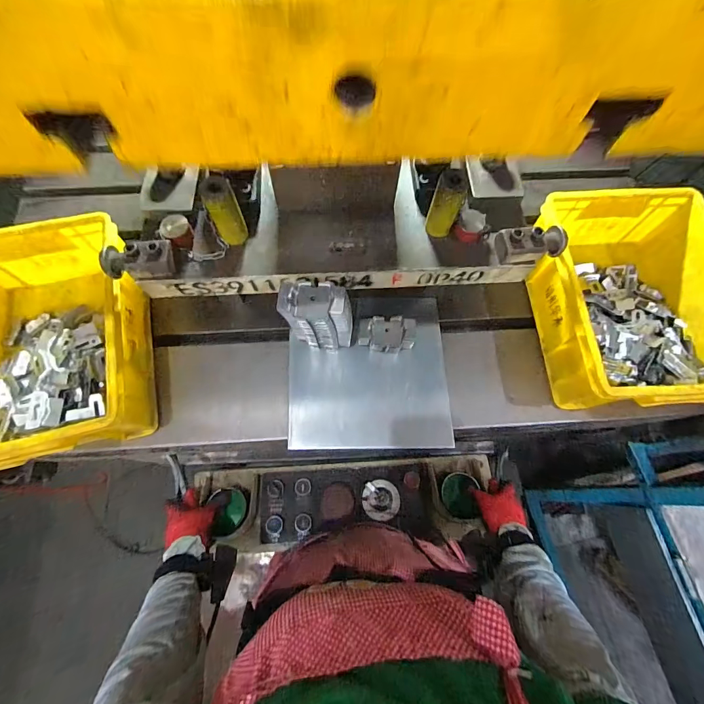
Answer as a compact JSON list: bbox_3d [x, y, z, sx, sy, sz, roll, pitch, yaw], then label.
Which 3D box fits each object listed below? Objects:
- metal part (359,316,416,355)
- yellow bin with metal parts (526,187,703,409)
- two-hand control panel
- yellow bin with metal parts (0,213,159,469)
[{"bbox_3d":[0.058,-0.029,0.611,0.091,0.047,0.052,-2,70,-2],"label":"metal part"},{"bbox_3d":[0.451,-0.081,0.605,0.267,0.129,0.348,-1,70,-1],"label":"yellow bin with metal parts"},{"bbox_3d":[-0.007,0.272,0.665,0.530,0.071,0.140,-3,70,-2],"label":"two-hand control panel"},{"bbox_3d":[-0.461,-0.011,0.561,0.264,0.129,0.346,-15,71,-6],"label":"yellow bin with metal parts"}]

